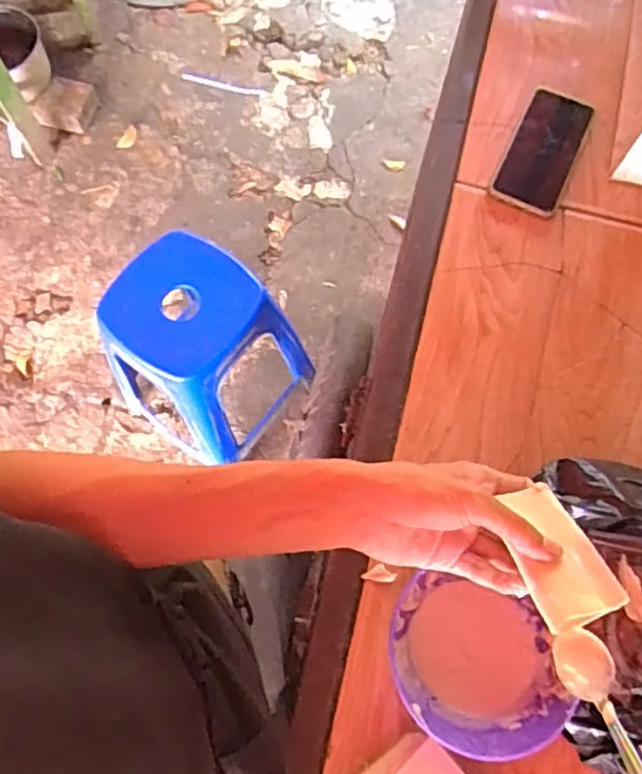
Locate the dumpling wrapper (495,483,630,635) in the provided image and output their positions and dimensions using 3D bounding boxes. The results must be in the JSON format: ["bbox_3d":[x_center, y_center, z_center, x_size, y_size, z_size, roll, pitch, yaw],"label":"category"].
[{"bbox_3d":[0.147,0.104,0.417,0.051,0.014,0.101,-17,39,-5],"label":"dumpling wrapper"}]

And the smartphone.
[{"bbox_3d":[0.256,-0.273,0.751,0.079,0.014,0.163,24,71,6],"label":"smartphone"}]

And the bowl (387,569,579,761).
[{"bbox_3d":[0.125,0.226,0.538,0.135,0.074,0.127,1,70,-2],"label":"bowl"}]

